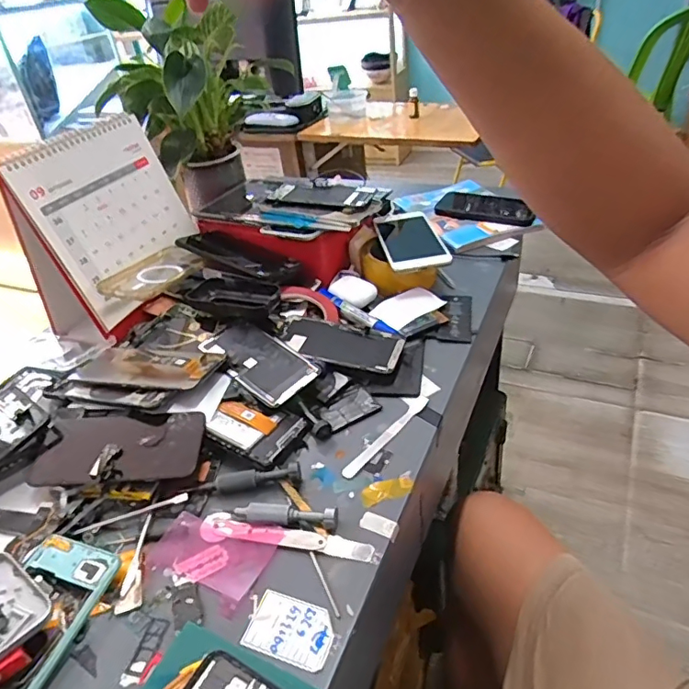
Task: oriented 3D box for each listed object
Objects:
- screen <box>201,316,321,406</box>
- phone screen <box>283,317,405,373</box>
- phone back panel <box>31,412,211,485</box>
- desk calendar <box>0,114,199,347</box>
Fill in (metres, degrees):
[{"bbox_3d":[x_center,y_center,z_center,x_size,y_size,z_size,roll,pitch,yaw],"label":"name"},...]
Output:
[{"bbox_3d":[-0.094,0.014,0.561,0.139,0.007,0.069,29,54,34],"label":"screen"},{"bbox_3d":[-0.005,-0.002,0.582,0.134,0.005,0.063,11,40,17],"label":"phone screen"},{"bbox_3d":[-0.203,0.092,0.480,0.147,0.007,0.077,-3,45,5],"label":"phone back panel"},{"bbox_3d":[-0.296,-0.144,0.664,0.110,0.217,0.215,10,40,21],"label":"desk calendar"}]

